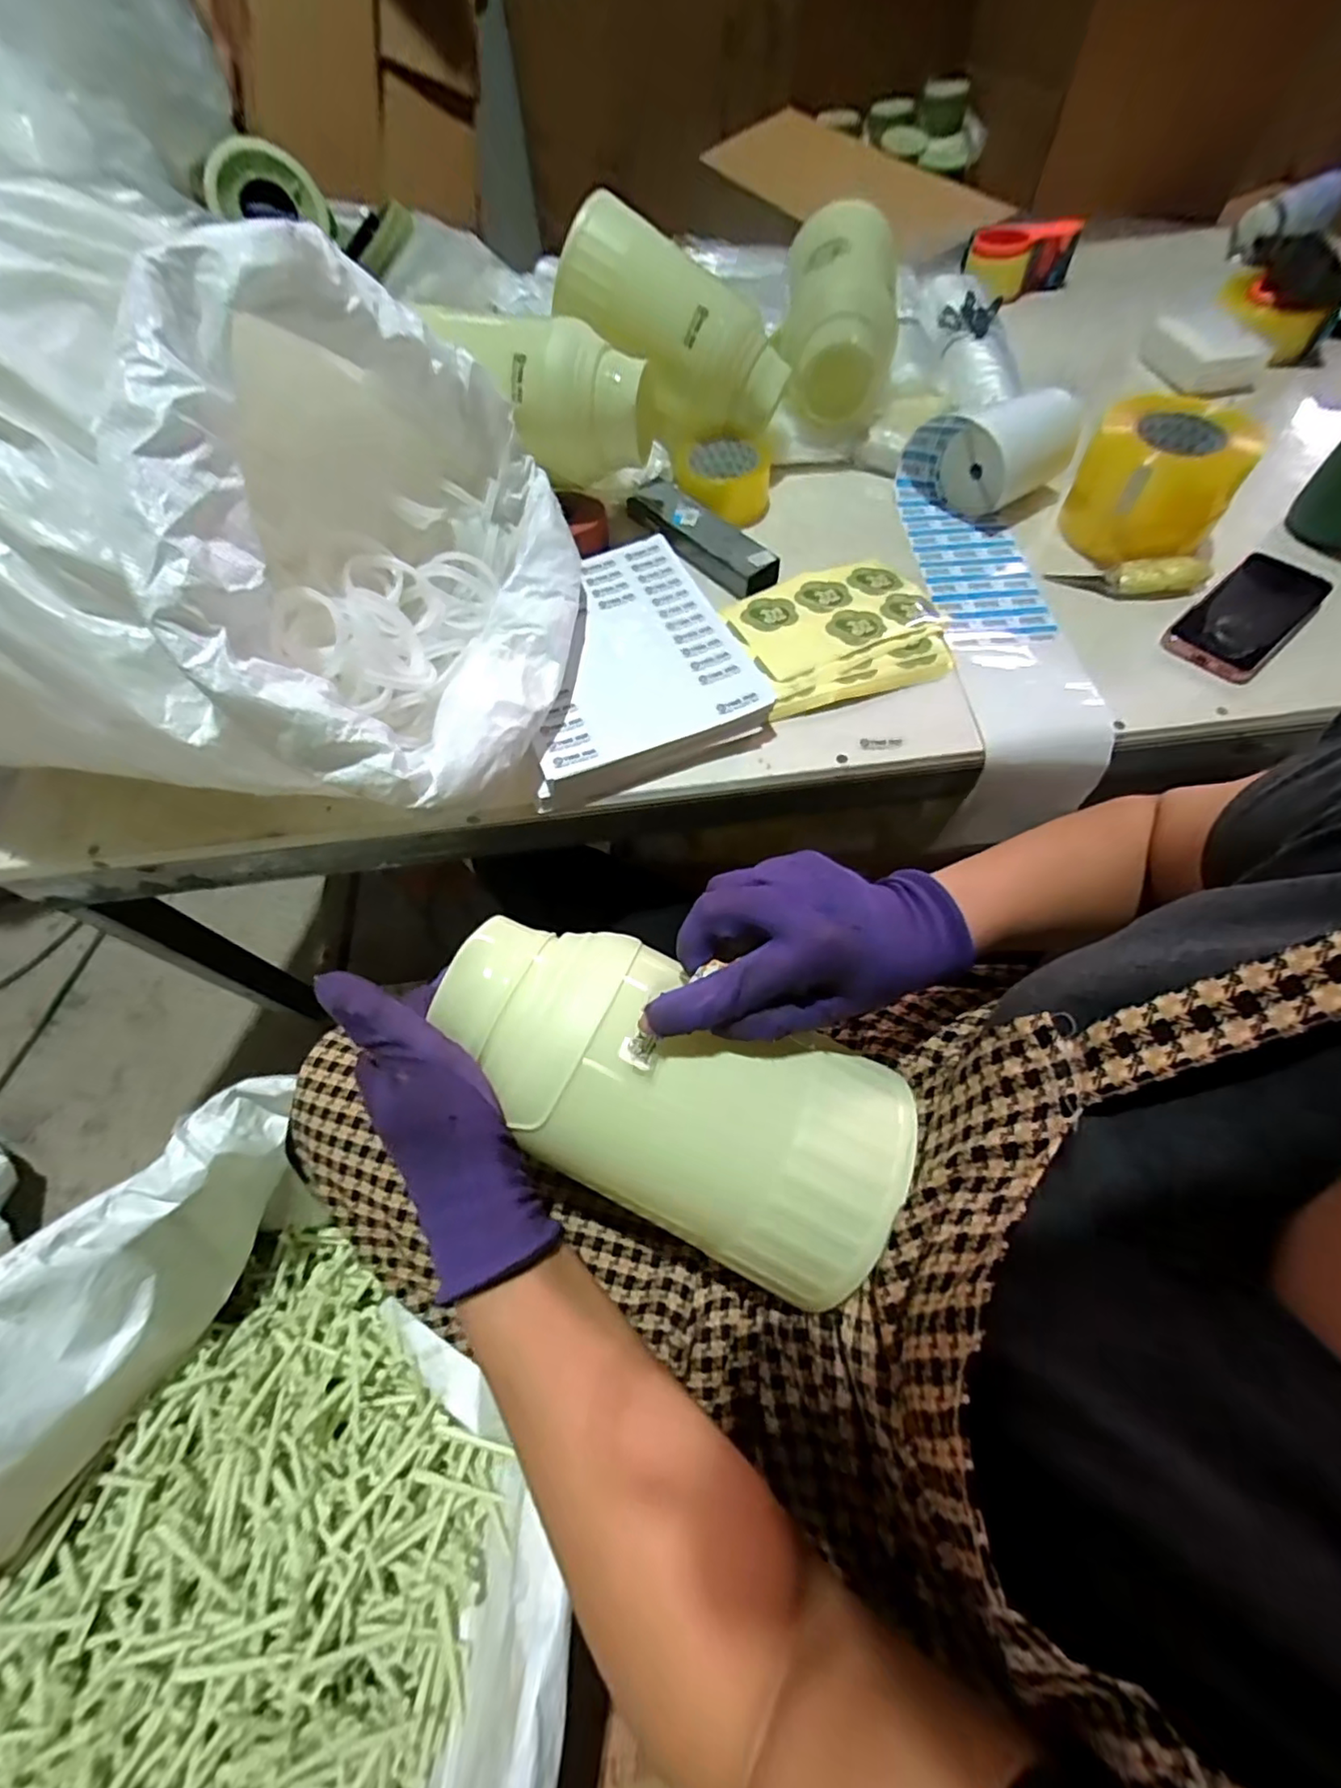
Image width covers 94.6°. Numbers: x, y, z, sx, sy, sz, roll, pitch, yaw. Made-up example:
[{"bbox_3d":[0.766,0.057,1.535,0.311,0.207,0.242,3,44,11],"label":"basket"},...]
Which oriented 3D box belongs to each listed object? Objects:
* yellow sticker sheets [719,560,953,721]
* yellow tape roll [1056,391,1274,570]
[{"bbox_3d":[0.163,-0.259,0.599,0.195,0.020,0.174,-18,62,-6],"label":"yellow sticker sheets"},{"bbox_3d":[0.476,-0.406,0.610,0.136,0.101,0.136,-1,62,2],"label":"yellow tape roll"}]

